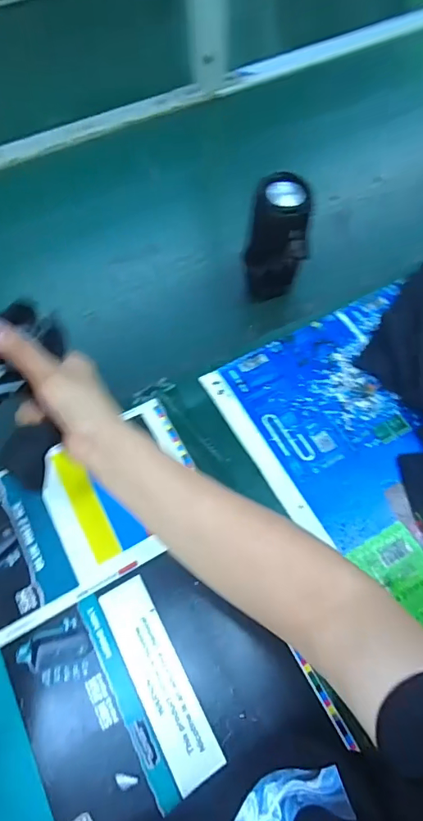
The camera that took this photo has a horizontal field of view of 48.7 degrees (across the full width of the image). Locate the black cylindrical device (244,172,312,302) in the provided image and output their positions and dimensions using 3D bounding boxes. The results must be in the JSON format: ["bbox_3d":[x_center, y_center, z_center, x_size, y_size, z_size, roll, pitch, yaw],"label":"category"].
[{"bbox_3d":[0.075,-0.196,0.540,0.058,0.145,0.042,-21,65,-10],"label":"black cylindrical device"}]

